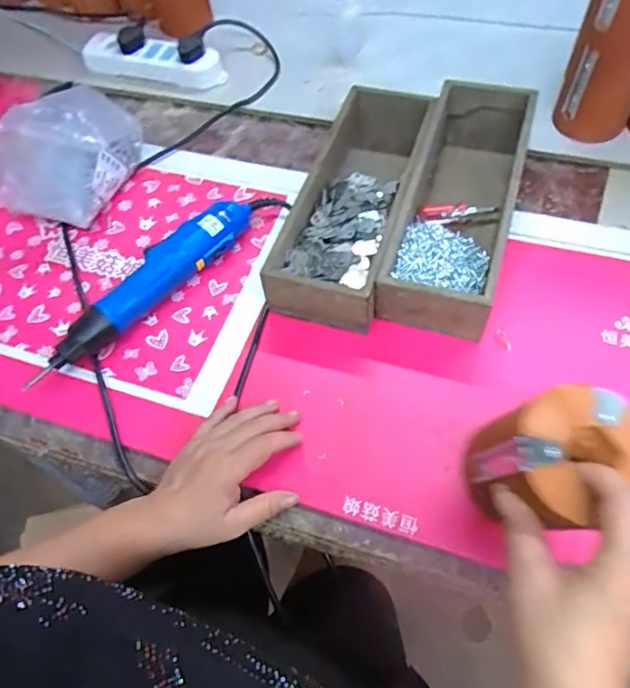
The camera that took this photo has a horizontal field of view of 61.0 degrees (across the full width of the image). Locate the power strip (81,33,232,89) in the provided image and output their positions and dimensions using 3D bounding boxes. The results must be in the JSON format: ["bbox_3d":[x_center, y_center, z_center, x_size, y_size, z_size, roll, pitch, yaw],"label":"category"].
[{"bbox_3d":[-0.225,-0.381,0.719,0.199,0.035,0.062,18,63,15],"label":"power strip"}]

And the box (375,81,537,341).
[{"bbox_3d":[0.145,-0.146,0.544,0.096,0.072,0.283,14,62,12],"label":"box"}]

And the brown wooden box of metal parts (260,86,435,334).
[{"bbox_3d":[0.045,-0.154,0.560,0.100,0.066,0.293,13,62,12],"label":"brown wooden box of metal parts"}]

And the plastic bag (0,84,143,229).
[{"bbox_3d":[-0.271,-0.204,0.568,0.183,0.120,0.118,-37,64,-15],"label":"plastic bag"}]

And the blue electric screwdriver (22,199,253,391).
[{"bbox_3d":[-0.167,-0.059,0.532,0.047,0.037,0.274,38,70,23],"label":"blue electric screwdriver"}]

